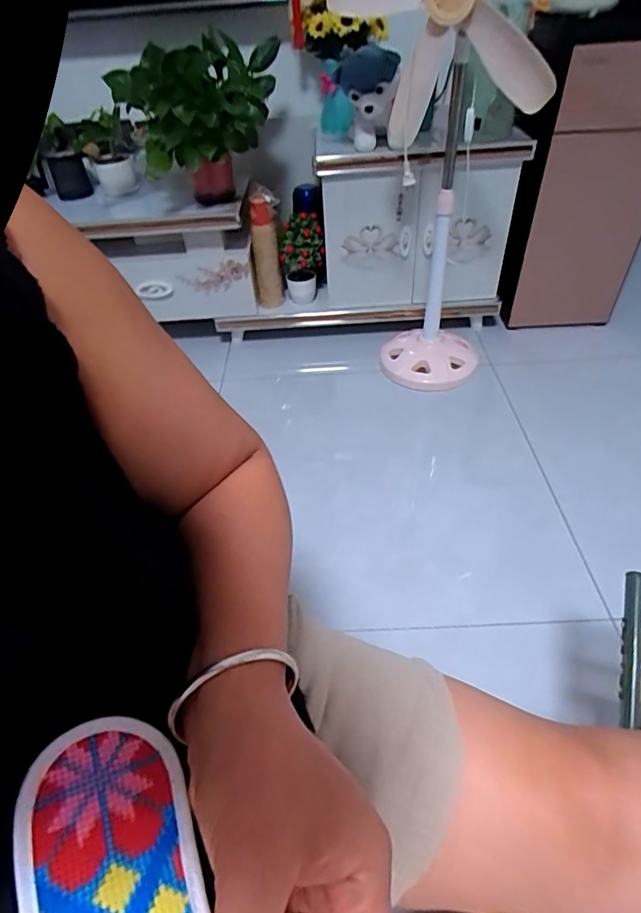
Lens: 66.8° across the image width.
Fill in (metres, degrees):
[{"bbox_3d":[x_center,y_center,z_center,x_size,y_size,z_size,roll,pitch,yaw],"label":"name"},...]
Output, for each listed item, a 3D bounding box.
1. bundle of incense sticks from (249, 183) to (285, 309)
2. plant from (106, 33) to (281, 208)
[{"bbox_3d":[-0.151,-0.564,1.364,0.086,0.318,0.083,-9,45,-4],"label":"bundle of incense sticks"},{"bbox_3d":[-0.289,-0.789,1.170,0.313,0.302,0.295,18,49,21],"label":"plant"}]

